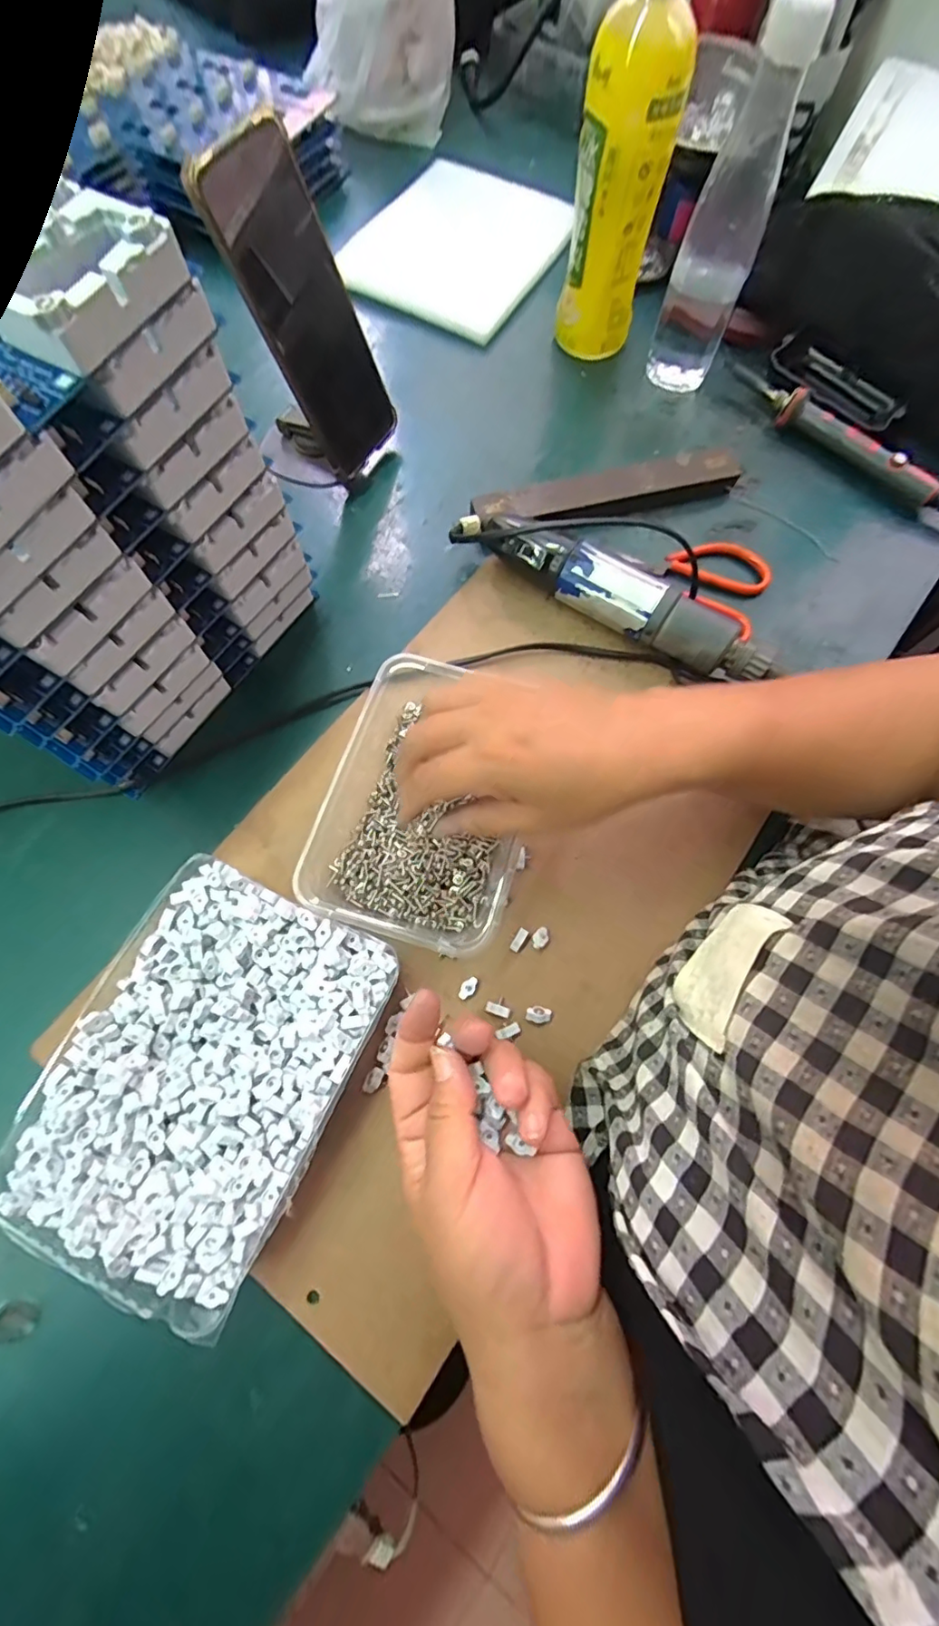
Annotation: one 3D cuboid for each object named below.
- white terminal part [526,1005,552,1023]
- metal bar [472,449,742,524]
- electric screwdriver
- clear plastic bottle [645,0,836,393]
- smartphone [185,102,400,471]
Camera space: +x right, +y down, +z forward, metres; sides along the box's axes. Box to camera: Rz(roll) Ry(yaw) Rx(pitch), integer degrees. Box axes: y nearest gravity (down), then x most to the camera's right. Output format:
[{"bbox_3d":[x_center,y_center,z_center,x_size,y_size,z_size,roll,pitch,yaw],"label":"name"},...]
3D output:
[{"bbox_3d":[0.039,0.113,0.306,0.014,0.004,0.009,13,72,2],"label":"white terminal part"},{"bbox_3d":[0.105,-0.250,0.425,0.203,0.020,0.035,-11,72,-5],"label":"metal bar"},{"bbox_3d":[0.095,-0.148,0.380,0.236,0.041,0.041,32,74,9],"label":"electric screwdriver"},{"bbox_3d":[0.184,-0.418,0.390,0.055,0.197,0.060,22,73,6],"label":"clear plastic bottle"},{"bbox_3d":[-0.104,-0.322,0.361,0.009,0.166,0.075,31,76,32],"label":"smartphone"}]

